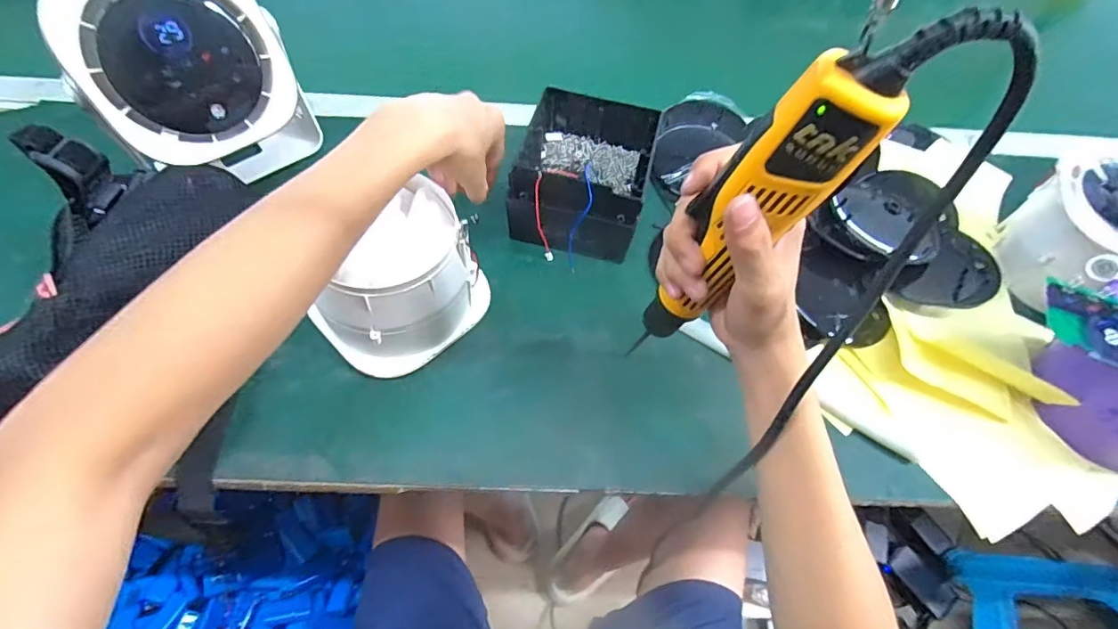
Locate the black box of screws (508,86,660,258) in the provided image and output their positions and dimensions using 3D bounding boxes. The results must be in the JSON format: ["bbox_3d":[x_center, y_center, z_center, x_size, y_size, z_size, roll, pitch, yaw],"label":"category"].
[{"bbox_3d":[0.029,-0.143,0.499,0.124,0.075,0.176,15,60,5],"label":"black box of screws"}]

